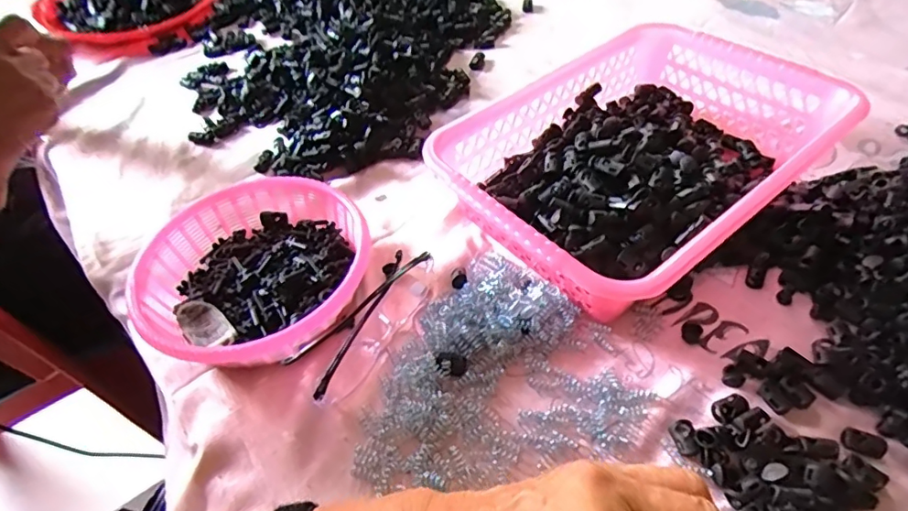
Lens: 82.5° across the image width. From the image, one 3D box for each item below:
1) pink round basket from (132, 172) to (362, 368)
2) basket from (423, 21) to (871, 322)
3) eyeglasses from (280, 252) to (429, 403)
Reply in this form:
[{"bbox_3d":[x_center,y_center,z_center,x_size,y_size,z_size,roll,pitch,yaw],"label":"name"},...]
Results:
[{"bbox_3d":[-0.147,0.014,0.394,0.161,0.049,0.163,-2,49,3],"label":"pink round basket"},{"bbox_3d":[0.151,-0.082,0.429,0.298,0.069,0.216,-34,55,-23],"label":"basket"},{"bbox_3d":[-0.061,0.044,0.373,0.045,0.030,0.127,27,56,25],"label":"eyeglasses"}]

